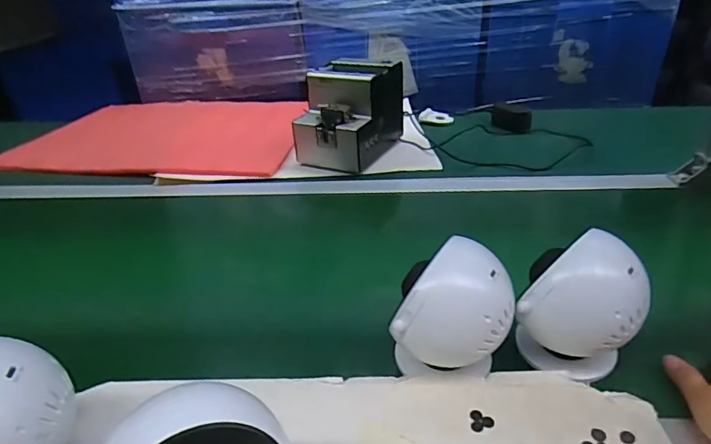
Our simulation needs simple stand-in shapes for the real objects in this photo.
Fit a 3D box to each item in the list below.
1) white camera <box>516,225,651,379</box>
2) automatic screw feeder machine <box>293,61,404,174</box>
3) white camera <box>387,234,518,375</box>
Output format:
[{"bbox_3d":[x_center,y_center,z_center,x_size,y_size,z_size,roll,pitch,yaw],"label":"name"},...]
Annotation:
[{"bbox_3d":[0.188,0.074,0.403,0.084,0.114,0.079,17,35,30],"label":"white camera"},{"bbox_3d":[-0.011,-0.189,0.843,0.125,0.147,0.180,13,33,23],"label":"automatic screw feeder machine"},{"bbox_3d":[0.081,0.083,0.394,0.082,0.117,0.076,11,32,21],"label":"white camera"}]

